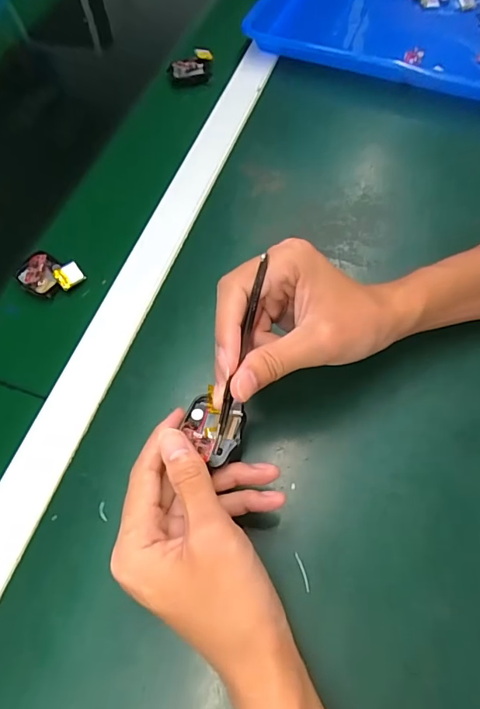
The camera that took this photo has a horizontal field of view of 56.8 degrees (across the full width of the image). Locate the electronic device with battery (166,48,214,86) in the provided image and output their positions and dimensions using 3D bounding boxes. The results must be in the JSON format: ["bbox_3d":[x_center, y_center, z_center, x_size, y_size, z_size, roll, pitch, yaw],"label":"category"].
[{"bbox_3d":[-0.057,-0.337,0.525,0.054,0.028,0.024,-17,63,-7],"label":"electronic device with battery"}]

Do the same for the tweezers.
[{"bbox_3d":[-0.001,0.002,0.255,0.005,0.014,0.113,15,92,10],"label":"tweezers"}]

